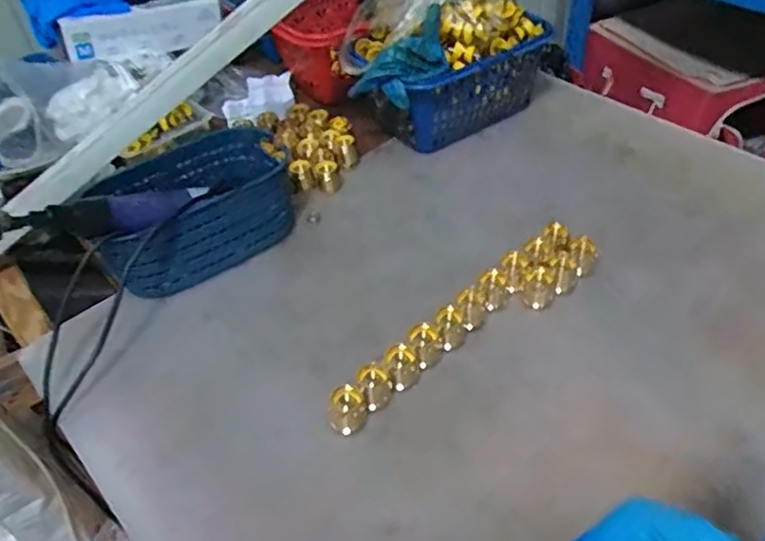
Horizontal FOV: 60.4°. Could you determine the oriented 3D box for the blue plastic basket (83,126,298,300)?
[{"bbox_3d":[-0.197,-0.078,0.744,0.235,0.088,0.145,-30,49,-23],"label":"blue plastic basket"}]

